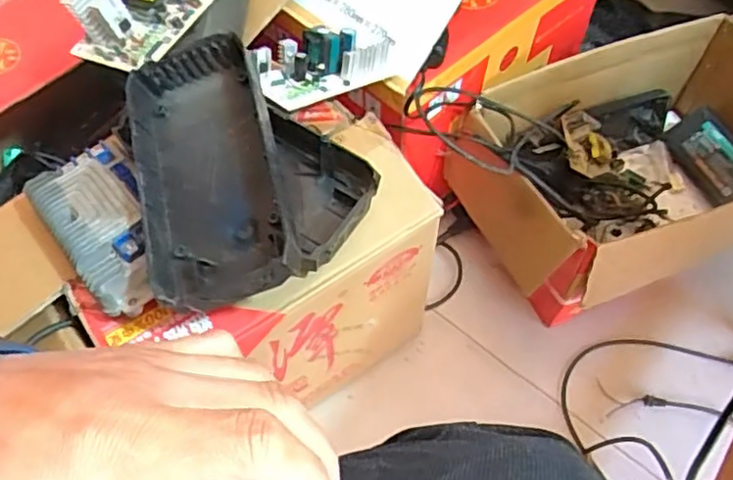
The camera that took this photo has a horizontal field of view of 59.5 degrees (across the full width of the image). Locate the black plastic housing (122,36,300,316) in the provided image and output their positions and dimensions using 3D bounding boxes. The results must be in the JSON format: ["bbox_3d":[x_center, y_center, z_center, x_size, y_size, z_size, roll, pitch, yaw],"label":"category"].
[{"bbox_3d":[-0.123,-0.055,0.496,0.113,0.042,0.223,-25,64,11],"label":"black plastic housing"}]

